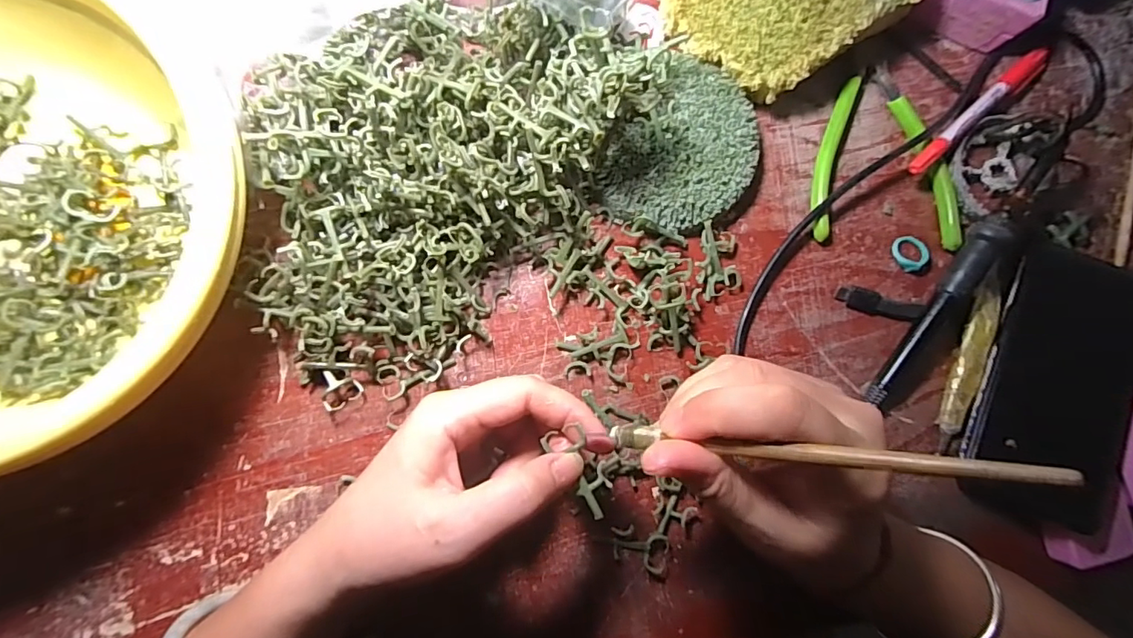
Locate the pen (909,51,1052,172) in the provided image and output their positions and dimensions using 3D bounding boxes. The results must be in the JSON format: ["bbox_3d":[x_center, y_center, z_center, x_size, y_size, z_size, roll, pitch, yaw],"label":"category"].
[{"bbox_3d":[0.264,-0.133,0.330,0.137,0.014,0.015,-38,87,-12],"label":"pen"}]

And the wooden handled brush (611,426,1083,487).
[{"bbox_3d":[0.075,0.045,0.175,0.140,0.004,0.009,-4,81,39],"label":"wooden handled brush"}]

